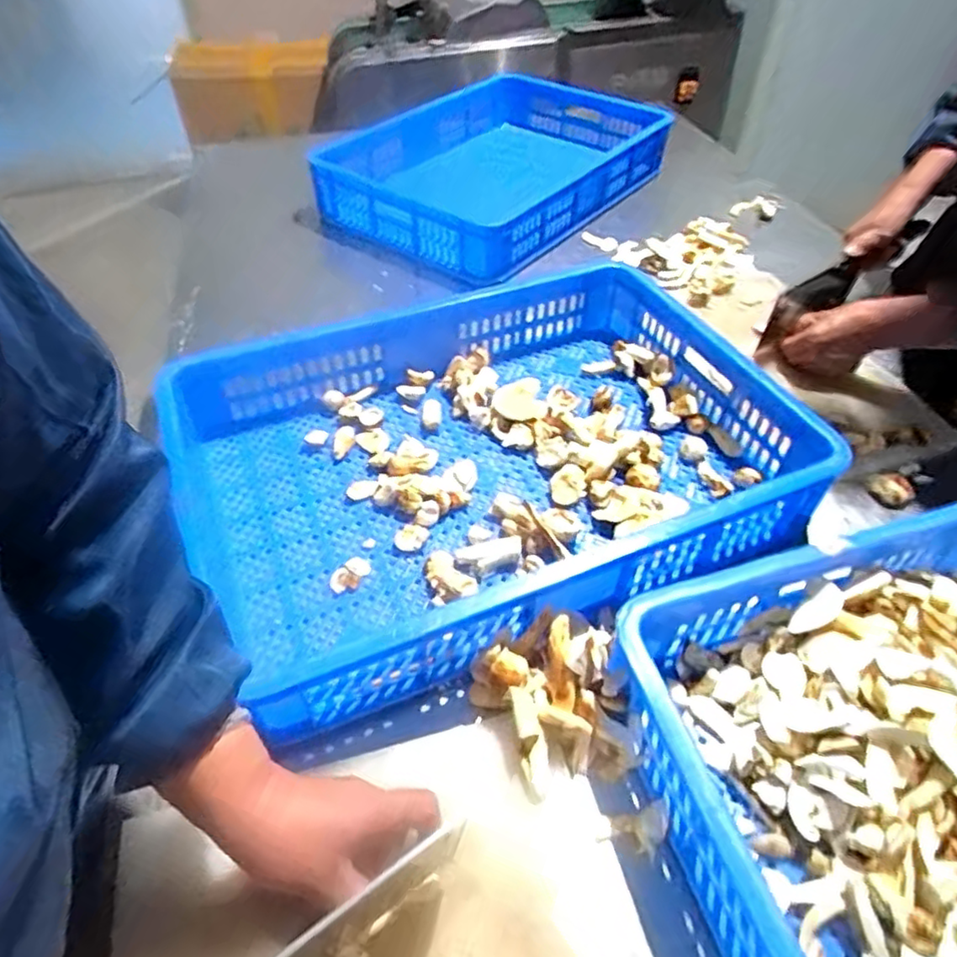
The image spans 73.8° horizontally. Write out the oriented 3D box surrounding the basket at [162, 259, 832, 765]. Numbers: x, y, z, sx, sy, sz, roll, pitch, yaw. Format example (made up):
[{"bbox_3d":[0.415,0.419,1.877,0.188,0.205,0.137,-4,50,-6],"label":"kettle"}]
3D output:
[{"bbox_3d":[0.012,-0.036,0.667,0.600,0.096,0.432,-21,48,-20],"label":"basket"}]

